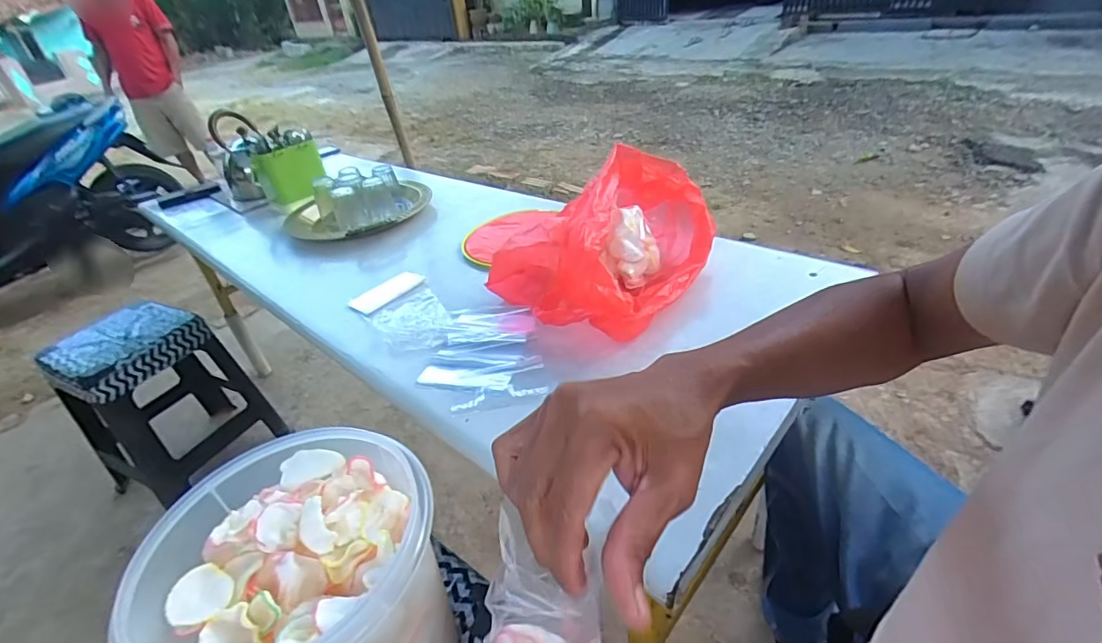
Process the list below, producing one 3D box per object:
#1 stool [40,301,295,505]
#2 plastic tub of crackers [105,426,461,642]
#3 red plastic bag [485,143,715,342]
[{"bbox_3d":[-1.053,0.220,1.359,0.339,0.449,0.352,15,40,28],"label":"stool"},{"bbox_3d":[-0.226,0.285,0.492,0.223,0.252,0.233,-4,35,3],"label":"plastic tub of crackers"},{"bbox_3d":[0.086,-0.122,0.731,0.301,0.171,0.265,-28,40,-28],"label":"red plastic bag"}]

